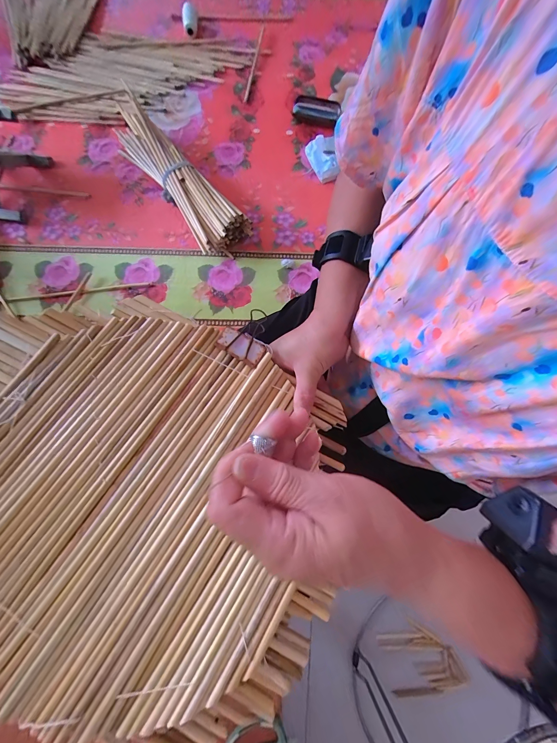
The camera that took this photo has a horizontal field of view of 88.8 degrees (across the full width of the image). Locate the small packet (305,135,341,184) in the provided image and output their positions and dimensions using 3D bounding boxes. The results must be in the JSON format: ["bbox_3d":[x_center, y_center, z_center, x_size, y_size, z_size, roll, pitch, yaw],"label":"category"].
[{"bbox_3d":[0.139,-0.665,0.894,0.084,0.044,0.140,-16,76,-6],"label":"small packet"}]

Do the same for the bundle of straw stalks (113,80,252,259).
[{"bbox_3d":[-0.330,-0.593,0.831,0.144,0.129,0.632,-39,79,-11],"label":"bundle of straw stalks"}]

